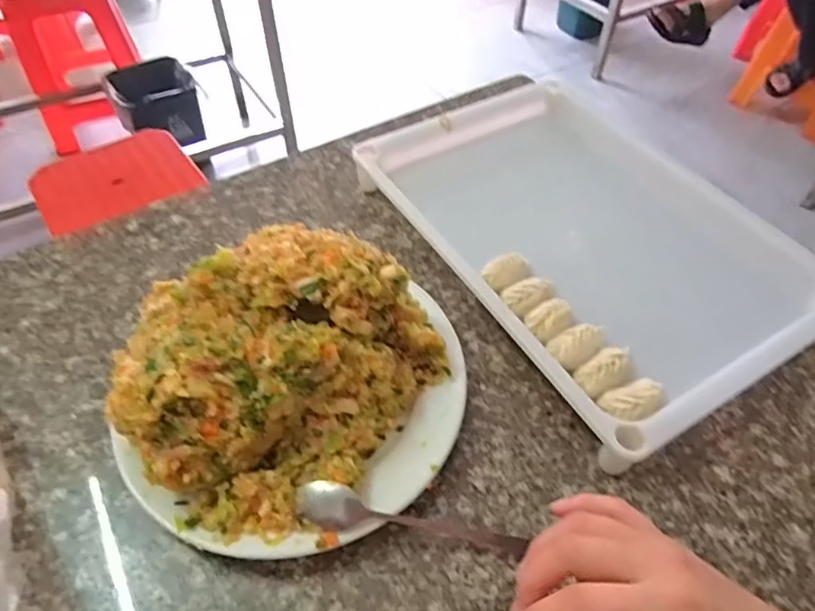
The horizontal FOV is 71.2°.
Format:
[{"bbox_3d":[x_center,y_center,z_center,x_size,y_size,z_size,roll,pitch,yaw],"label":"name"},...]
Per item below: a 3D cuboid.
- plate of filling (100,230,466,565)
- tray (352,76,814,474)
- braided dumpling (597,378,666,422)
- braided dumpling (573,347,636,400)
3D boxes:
[{"bbox_3d":[-0.070,0.047,0.376,0.206,0.122,0.197,0,51,0],"label":"plate of filling"},{"bbox_3d":[0.150,-0.065,0.515,0.256,0.051,0.372,-25,55,-19],"label":"tray"},{"bbox_3d":[0.157,0.066,0.392,0.048,0.013,0.025,-16,53,-13],"label":"braided dumpling"},{"bbox_3d":[0.142,0.048,0.408,0.049,0.017,0.027,-28,56,-21],"label":"braided dumpling"}]

